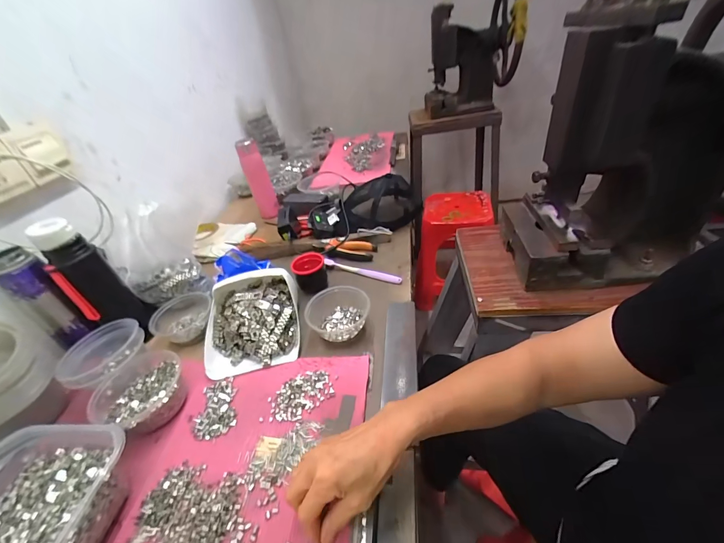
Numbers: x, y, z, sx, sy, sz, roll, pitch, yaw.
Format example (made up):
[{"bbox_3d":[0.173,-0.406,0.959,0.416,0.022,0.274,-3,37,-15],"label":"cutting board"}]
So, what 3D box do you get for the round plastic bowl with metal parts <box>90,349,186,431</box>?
[{"bbox_3d":[-0.319,0.175,0.463,0.119,0.046,0.134,-34,42,-27],"label":"round plastic bowl with metal parts"}]

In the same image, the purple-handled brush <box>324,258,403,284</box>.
[{"bbox_3d":[-0.001,-0.004,0.665,0.179,0.011,0.019,10,41,26],"label":"purple-handled brush"}]

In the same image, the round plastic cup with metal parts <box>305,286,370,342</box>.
[{"bbox_3d":[-0.042,0.069,0.543,0.105,0.047,0.097,-7,37,5],"label":"round plastic cup with metal parts"}]

